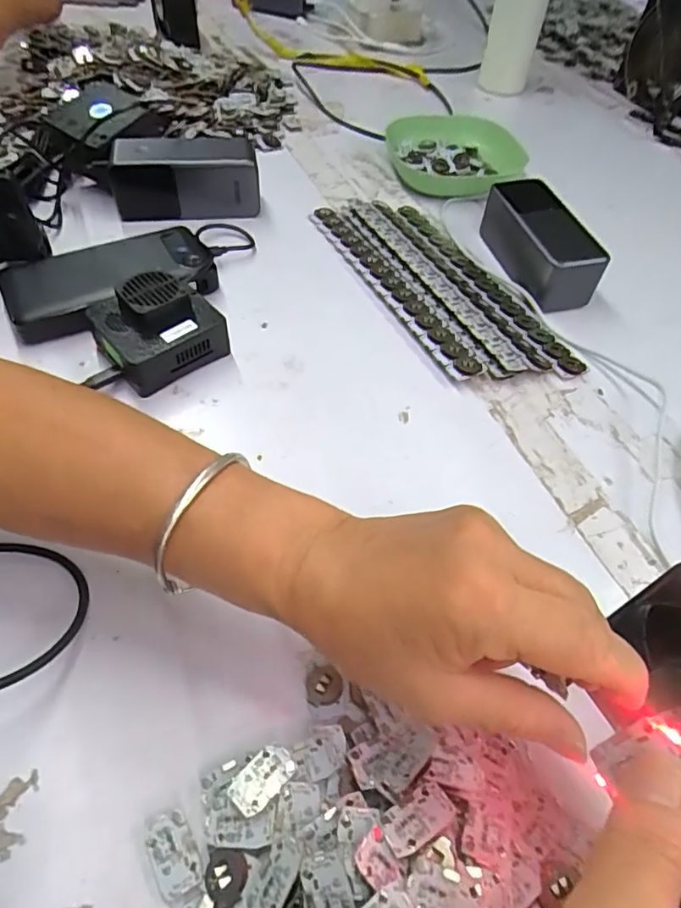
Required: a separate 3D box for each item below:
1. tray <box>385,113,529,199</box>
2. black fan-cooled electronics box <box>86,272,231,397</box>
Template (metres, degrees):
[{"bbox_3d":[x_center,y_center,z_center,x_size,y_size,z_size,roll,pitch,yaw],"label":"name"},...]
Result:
[{"bbox_3d":[0.130,-0.337,0.617,0.145,0.030,0.161,-2,54,-5],"label":"tray"},{"bbox_3d":[-0.132,-0.090,0.396,0.080,0.050,0.068,-35,63,-25],"label":"black fan-cooled electronics box"}]

